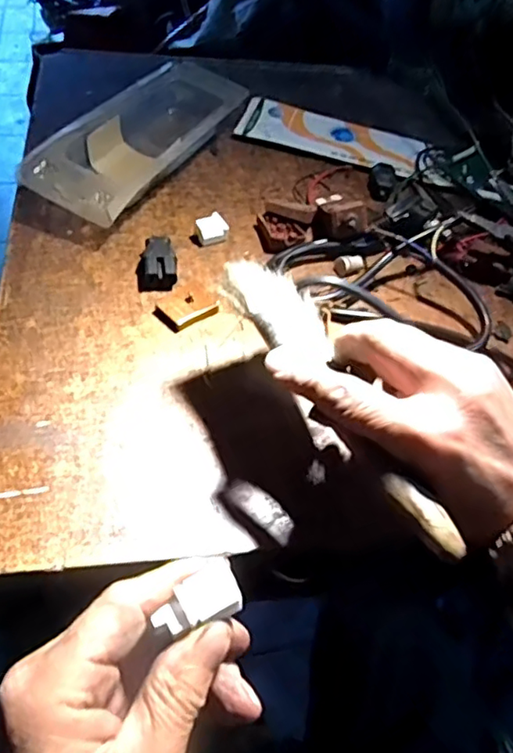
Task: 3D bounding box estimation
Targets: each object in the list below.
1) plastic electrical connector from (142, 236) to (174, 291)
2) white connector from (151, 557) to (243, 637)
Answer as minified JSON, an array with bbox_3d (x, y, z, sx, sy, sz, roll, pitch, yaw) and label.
[{"bbox_3d":[-0.074,-0.087,0.443,0.025,0.016,0.045,0,53,-6],"label":"plastic electrical connector"},{"bbox_3d":[-0.023,0.088,0.230,0.034,0.008,0.018,-19,57,-19],"label":"white connector"}]

